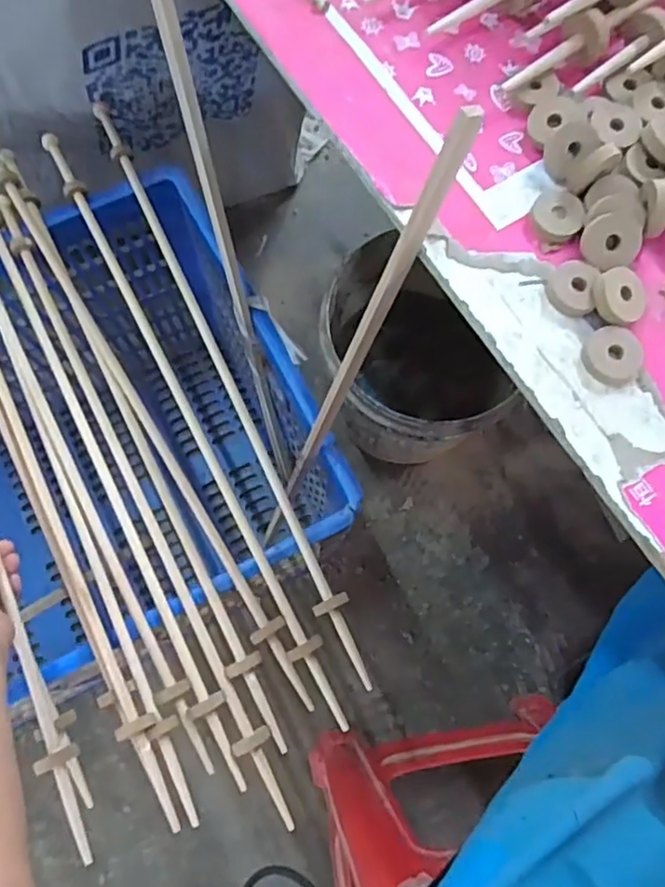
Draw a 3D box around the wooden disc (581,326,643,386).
[{"bbox_3d":[0.176,-0.055,0.387,0.035,0.011,0.036,0,75,-2],"label":"wooden disc"}]

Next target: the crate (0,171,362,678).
[{"bbox_3d":[-0.366,0.049,0.789,0.659,0.395,0.462,-25,77,-8],"label":"crate"}]

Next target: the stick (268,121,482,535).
[{"bbox_3d":[-0.004,-0.028,0.562,0.013,0.586,0.014,41,56,9],"label":"stick"}]

